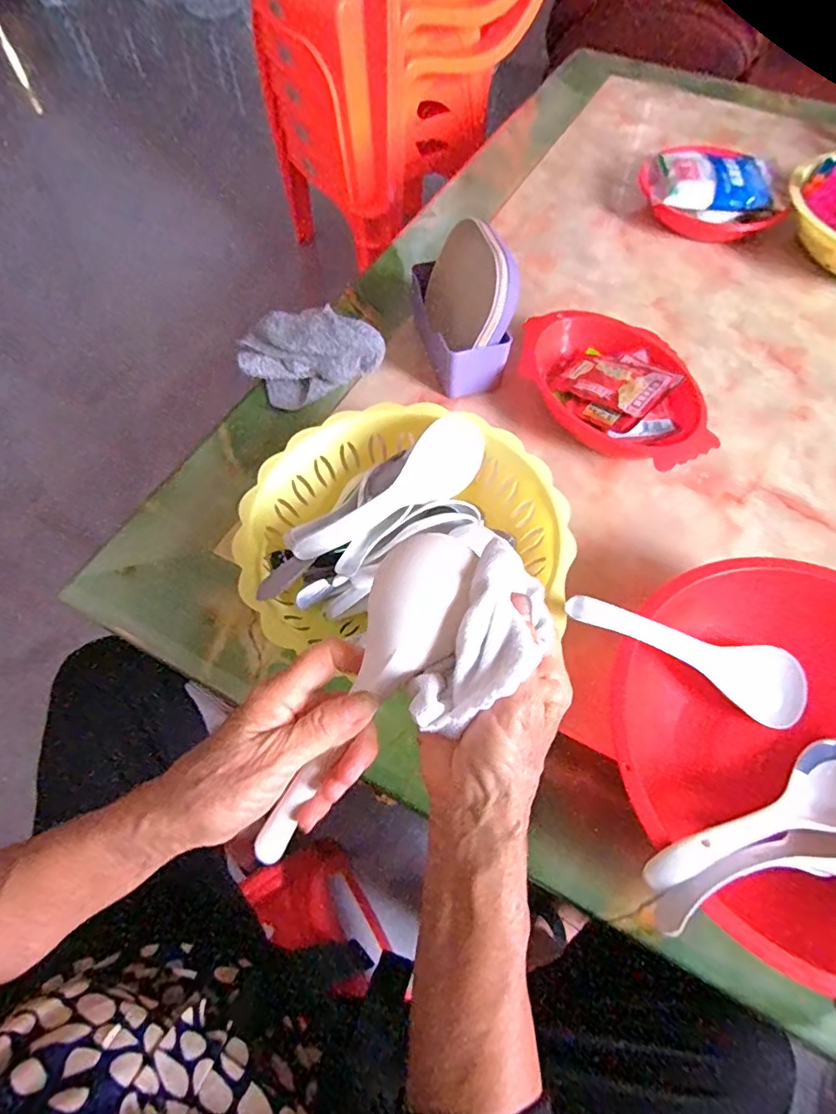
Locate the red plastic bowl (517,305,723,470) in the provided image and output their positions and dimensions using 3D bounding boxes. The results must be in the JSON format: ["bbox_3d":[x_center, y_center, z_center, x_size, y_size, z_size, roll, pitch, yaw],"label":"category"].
[{"bbox_3d":[0.197,-0.167,0.544,0.142,0.050,0.217,-35,67,-18],"label":"red plastic bowl"}]

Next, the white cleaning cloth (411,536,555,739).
[{"bbox_3d":[0.037,0.037,0.263,0.044,0.036,0.102,24,67,12],"label":"white cleaning cloth"}]

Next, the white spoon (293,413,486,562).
[{"bbox_3d":[-0.018,-0.051,0.433,0.181,0.056,0.030,-36,67,-19],"label":"white spoon"}]

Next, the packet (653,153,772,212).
[{"bbox_3d":[0.379,-0.487,0.701,0.138,0.025,0.105,12,62,6],"label":"packet"}]

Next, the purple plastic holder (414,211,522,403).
[{"bbox_3d":[0.043,-0.259,0.549,0.074,0.125,0.148,-14,62,-8],"label":"purple plastic holder"}]

